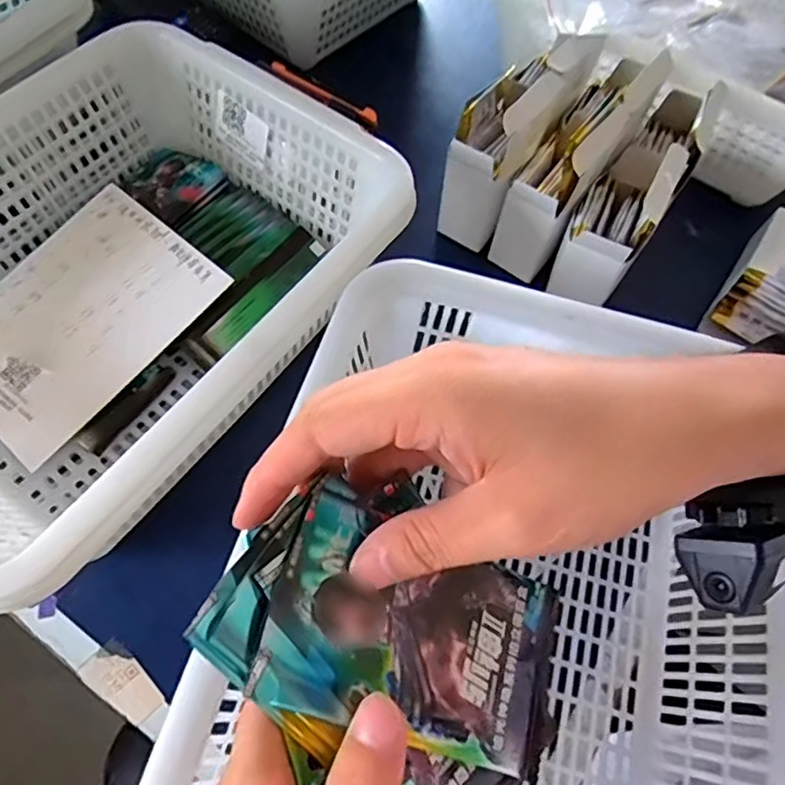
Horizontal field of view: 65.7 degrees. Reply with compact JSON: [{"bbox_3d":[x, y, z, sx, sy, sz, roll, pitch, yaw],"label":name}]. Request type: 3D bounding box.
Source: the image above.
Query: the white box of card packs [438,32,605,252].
[{"bbox_3d":[0.102,-0.210,0.489,0.058,0.119,0.159,30,66,11],"label":"white box of card packs"}]

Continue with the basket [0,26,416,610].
[{"bbox_3d":[-0.185,-0.069,0.396,0.259,0.103,0.343,35,67,13],"label":"basket"}]

